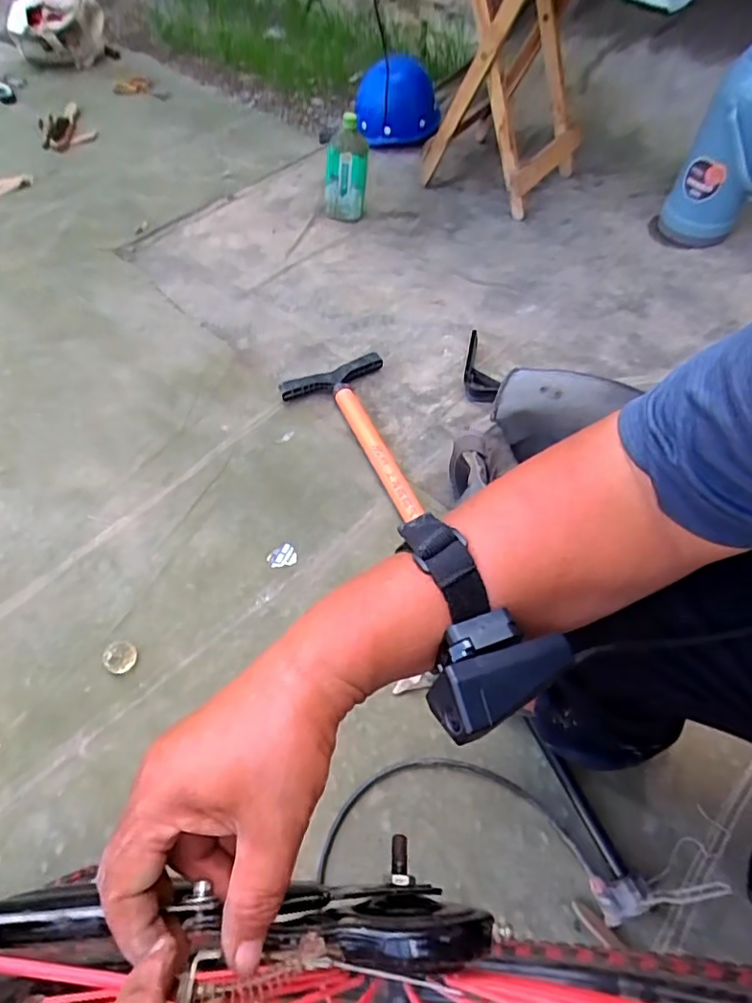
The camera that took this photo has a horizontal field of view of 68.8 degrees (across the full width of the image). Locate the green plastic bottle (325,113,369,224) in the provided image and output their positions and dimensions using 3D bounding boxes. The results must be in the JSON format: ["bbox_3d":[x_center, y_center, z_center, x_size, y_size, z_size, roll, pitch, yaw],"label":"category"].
[{"bbox_3d":[-0.079,-0.860,1.413,0.110,0.201,0.097,-1,56,-3],"label":"green plastic bottle"}]

